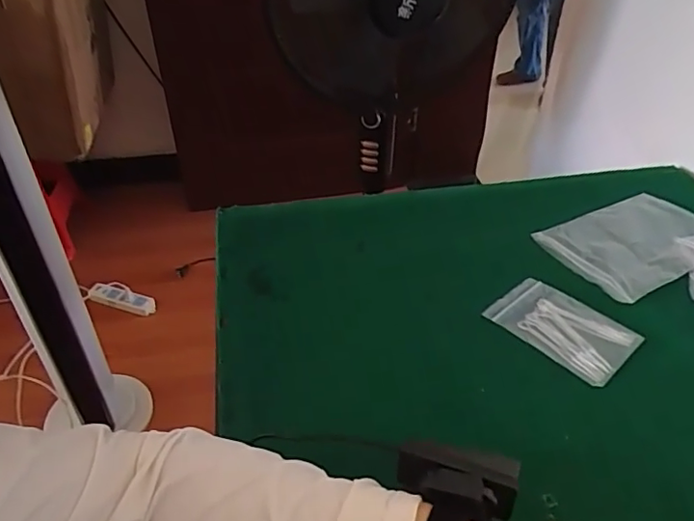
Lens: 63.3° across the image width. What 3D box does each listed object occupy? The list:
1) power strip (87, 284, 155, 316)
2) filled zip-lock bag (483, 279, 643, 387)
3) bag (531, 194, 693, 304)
[{"bbox_3d":[-0.649,0.111,1.623,0.222,0.027,0.052,12,40,14],"label":"power strip"},{"bbox_3d":[0.199,0.060,0.519,0.077,0.005,0.117,-31,47,-32],"label":"filled zip-lock bag"},{"bbox_3d":[0.319,-0.025,0.616,0.183,0.009,0.124,-20,42,-22],"label":"bag"}]

